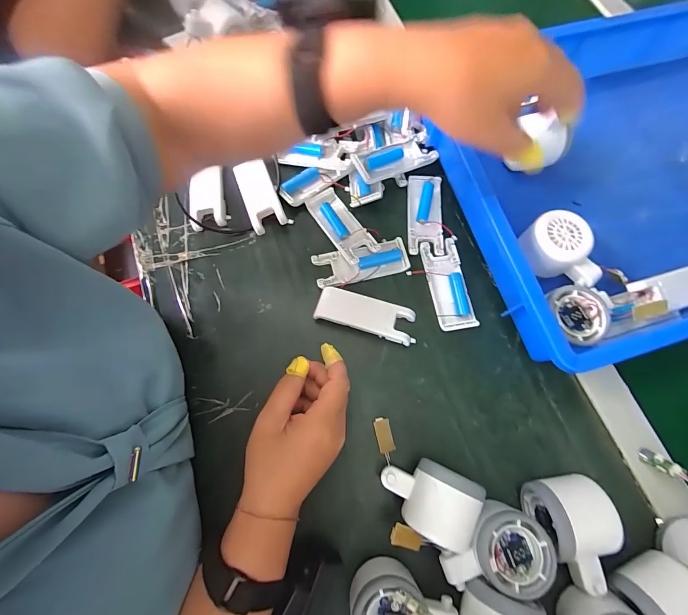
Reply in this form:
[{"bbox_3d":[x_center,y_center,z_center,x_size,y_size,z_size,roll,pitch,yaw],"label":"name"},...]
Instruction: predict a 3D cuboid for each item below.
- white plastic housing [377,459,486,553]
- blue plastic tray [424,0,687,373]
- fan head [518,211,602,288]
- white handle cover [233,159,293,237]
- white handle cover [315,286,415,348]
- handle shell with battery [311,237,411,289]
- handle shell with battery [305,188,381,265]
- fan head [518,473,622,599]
[{"bbox_3d":[0.075,0.164,0.302,0.084,0.056,0.056,28,74,8],"label":"white plastic housing"},{"bbox_3d":[0.401,-0.175,0.401,0.554,0.077,0.357,-17,73,-5],"label":"blue plastic tray"},{"bbox_3d":[0.226,-0.057,0.369,0.083,0.062,0.057,22,74,7],"label":"fan head"},{"bbox_3d":[-0.101,-0.132,0.414,0.043,0.026,0.085,-25,74,-8],"label":"white handle cover"},{"bbox_3d":[0.024,0.008,0.372,0.105,0.018,0.039,16,73,5],"label":"white handle cover"},{"bbox_3d":[0.020,-0.051,0.392,0.106,0.011,0.040,-14,73,-4],"label":"handle shell with battery"},{"bbox_3d":[-0.003,-0.097,0.405,0.039,0.017,0.102,-32,75,-9],"label":"handle shell with battery"},{"bbox_3d":[0.196,0.188,0.295,0.057,0.049,0.081,-12,73,-4],"label":"fan head"}]

